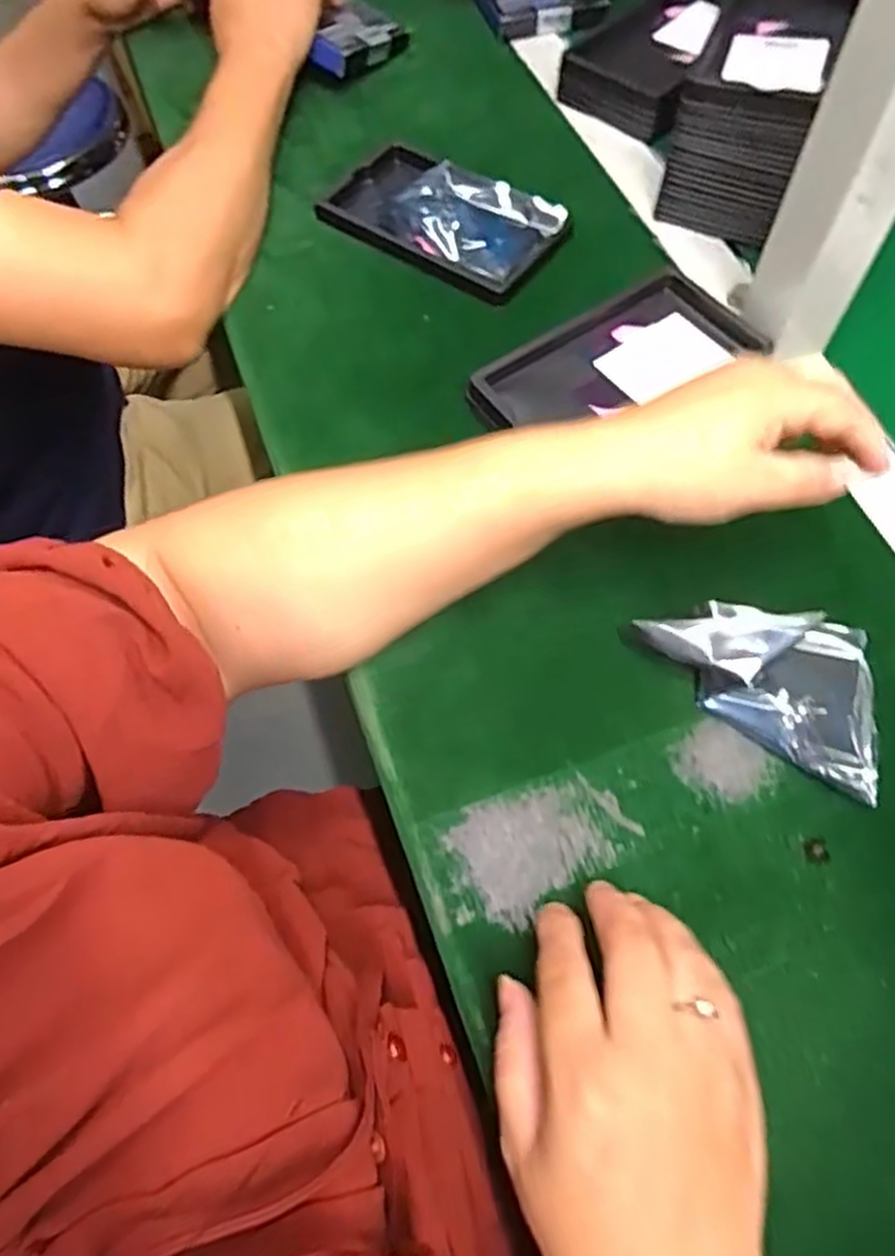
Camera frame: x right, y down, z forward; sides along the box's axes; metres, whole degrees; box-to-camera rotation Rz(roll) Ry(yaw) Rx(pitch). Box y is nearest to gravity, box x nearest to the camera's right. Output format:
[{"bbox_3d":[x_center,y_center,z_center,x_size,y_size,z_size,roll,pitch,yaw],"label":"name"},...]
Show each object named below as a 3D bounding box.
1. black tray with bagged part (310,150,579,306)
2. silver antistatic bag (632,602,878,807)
[{"bbox_3d":[-0.005,-0.281,0.526,0.159,0.015,0.091,30,67,16],"label":"black tray with bagged part"},{"bbox_3d":[0.152,0.032,0.356,0.109,0.038,0.081,-1,63,1],"label":"silver antistatic bag"}]

